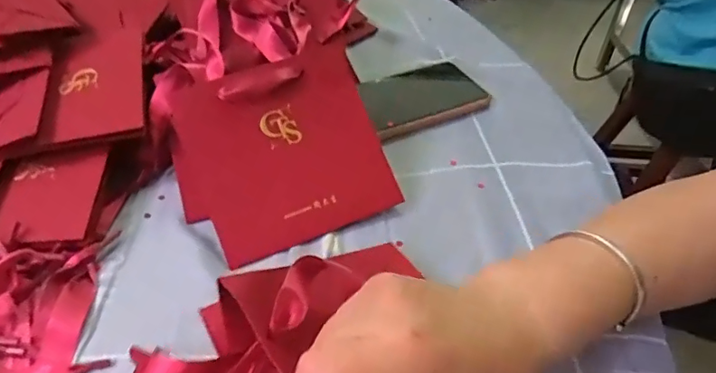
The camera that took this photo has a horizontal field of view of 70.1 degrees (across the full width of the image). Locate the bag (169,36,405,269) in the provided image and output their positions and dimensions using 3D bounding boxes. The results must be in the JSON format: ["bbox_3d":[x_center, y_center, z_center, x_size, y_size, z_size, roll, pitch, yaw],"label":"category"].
[{"bbox_3d":[-0.054,-0.031,0.392,0.139,0.016,0.145,-20,81,-15],"label":"bag"}]

